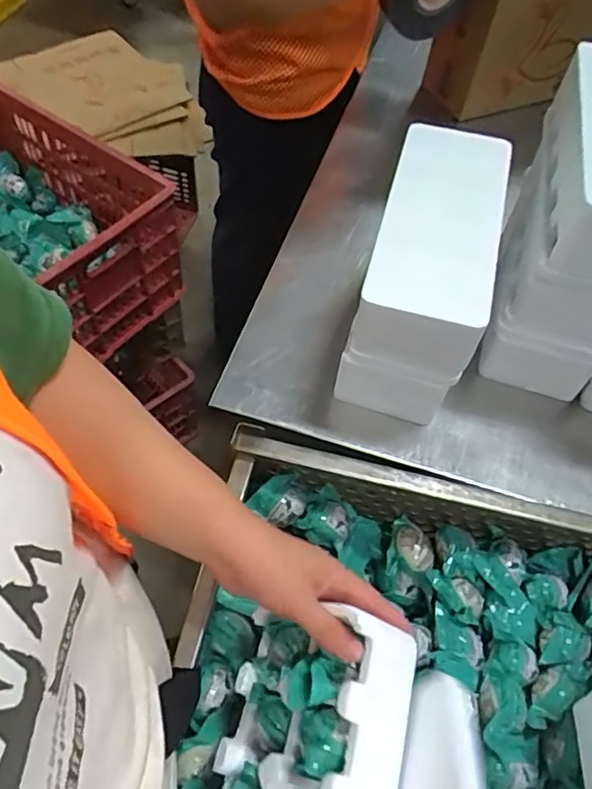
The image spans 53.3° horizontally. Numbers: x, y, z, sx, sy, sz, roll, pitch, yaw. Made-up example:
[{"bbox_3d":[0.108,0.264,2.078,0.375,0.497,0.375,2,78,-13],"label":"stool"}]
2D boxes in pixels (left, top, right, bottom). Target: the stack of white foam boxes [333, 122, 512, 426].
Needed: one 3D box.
[{"bbox_3d":[0.154,-0.145,0.696,0.137,0.194,0.294,18,57,7],"label":"stack of white foam boxes"}]

